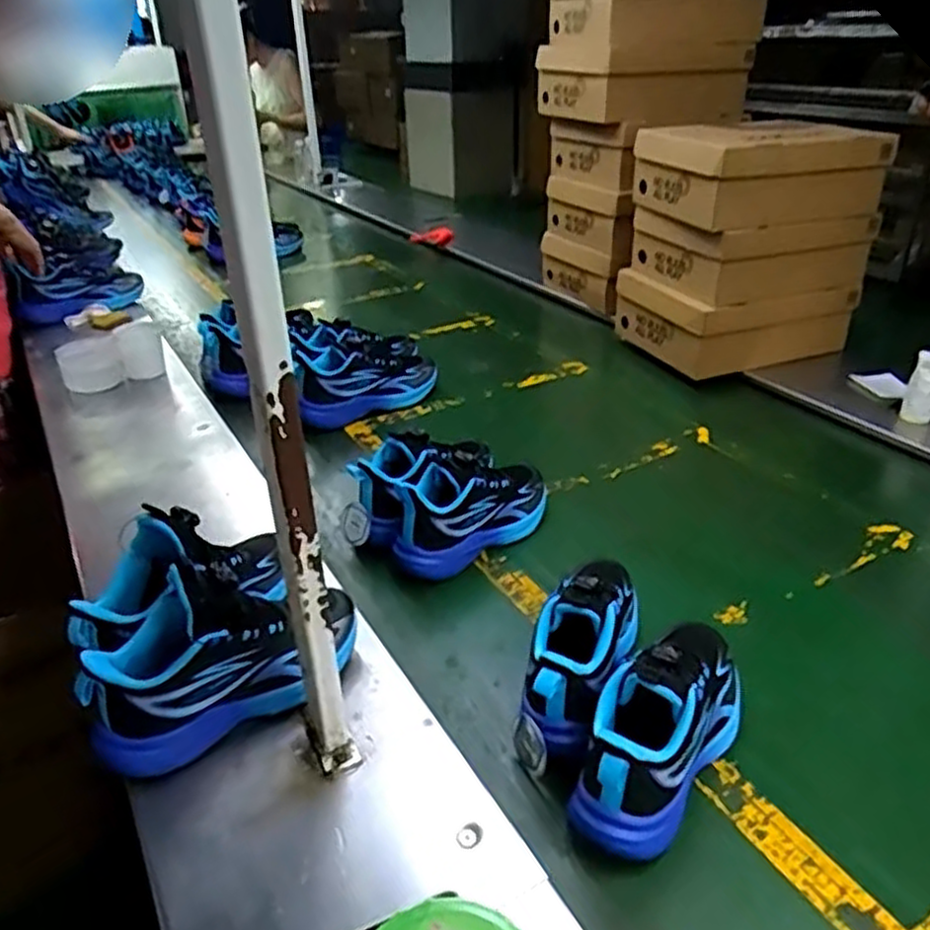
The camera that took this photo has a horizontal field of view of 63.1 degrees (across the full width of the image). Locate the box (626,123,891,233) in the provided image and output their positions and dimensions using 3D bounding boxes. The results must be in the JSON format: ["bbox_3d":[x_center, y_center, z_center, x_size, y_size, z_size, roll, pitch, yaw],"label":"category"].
[{"bbox_3d":[0.457,-0.463,1.201,0.305,0.122,0.231,-7,32,-15],"label":"box"}]

